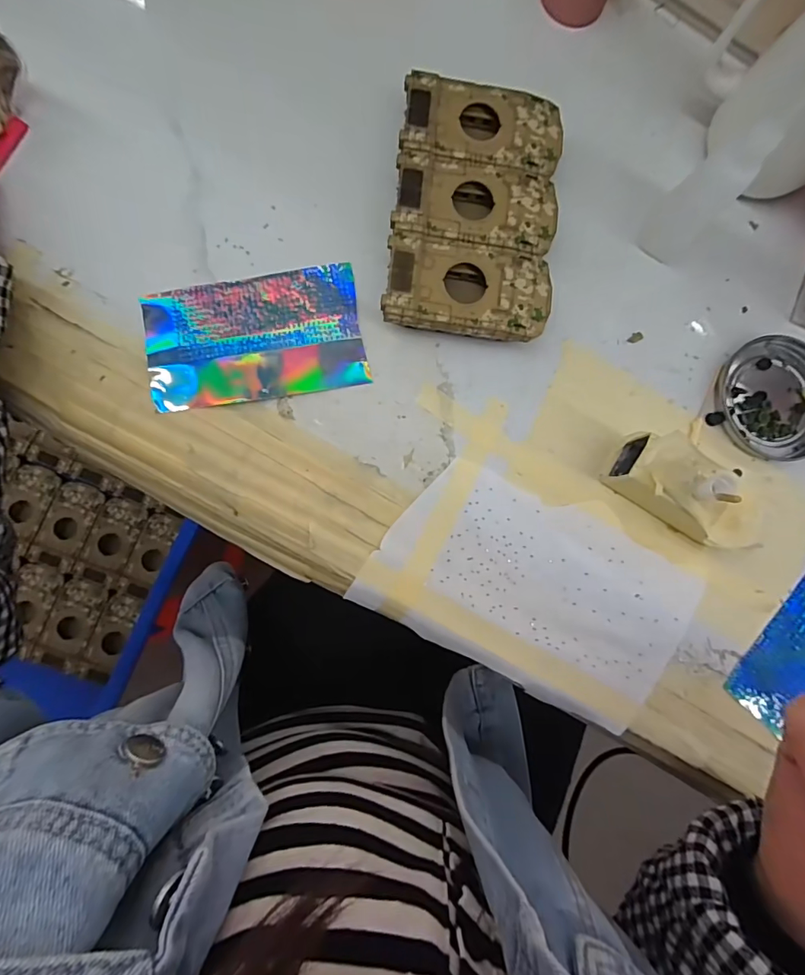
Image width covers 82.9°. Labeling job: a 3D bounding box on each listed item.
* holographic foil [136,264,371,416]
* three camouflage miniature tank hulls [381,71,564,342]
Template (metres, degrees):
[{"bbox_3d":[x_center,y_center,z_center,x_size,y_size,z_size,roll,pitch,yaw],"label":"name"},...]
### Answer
[{"bbox_3d":[-0.087,-0.090,0.271,0.122,0.010,0.076,-12,87,-6],"label":"holographic foil"},{"bbox_3d":[0.043,-0.164,0.278,0.096,0.026,0.150,6,85,-5],"label":"three camouflage miniature tank hulls"}]

